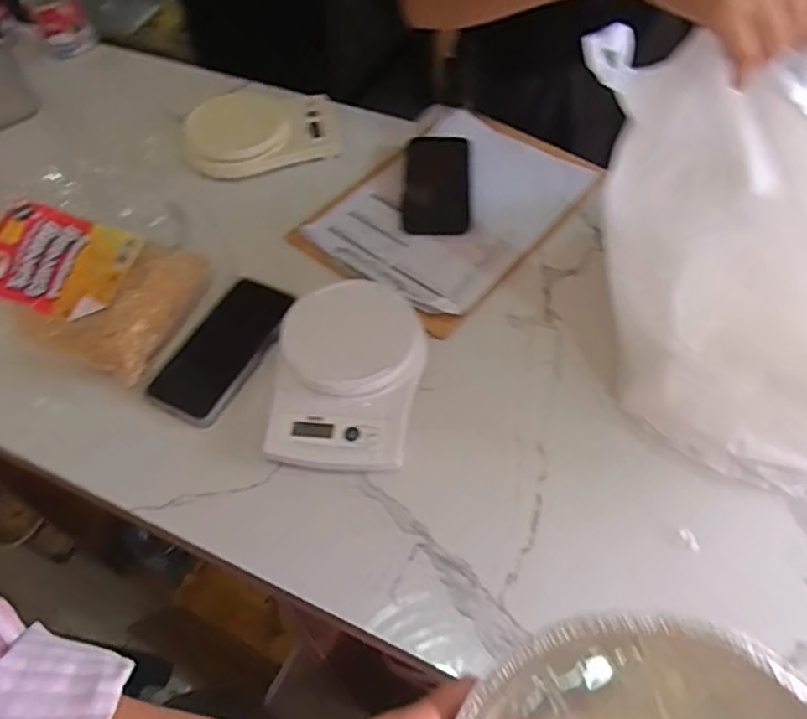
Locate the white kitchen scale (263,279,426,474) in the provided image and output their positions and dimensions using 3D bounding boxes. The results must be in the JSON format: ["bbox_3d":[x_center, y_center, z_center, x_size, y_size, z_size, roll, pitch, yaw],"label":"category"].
[{"bbox_3d":[-0.053,0.011,0.578,0.137,0.043,0.186,0,55,3],"label":"white kitchen scale"}]

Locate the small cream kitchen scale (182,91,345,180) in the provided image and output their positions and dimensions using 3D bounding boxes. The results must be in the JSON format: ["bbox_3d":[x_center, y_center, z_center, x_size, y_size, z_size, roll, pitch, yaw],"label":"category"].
[{"bbox_3d":[-0.185,-0.298,0.795,0.200,0.051,0.117,-17,56,-8],"label":"small cream kitchen scale"}]

